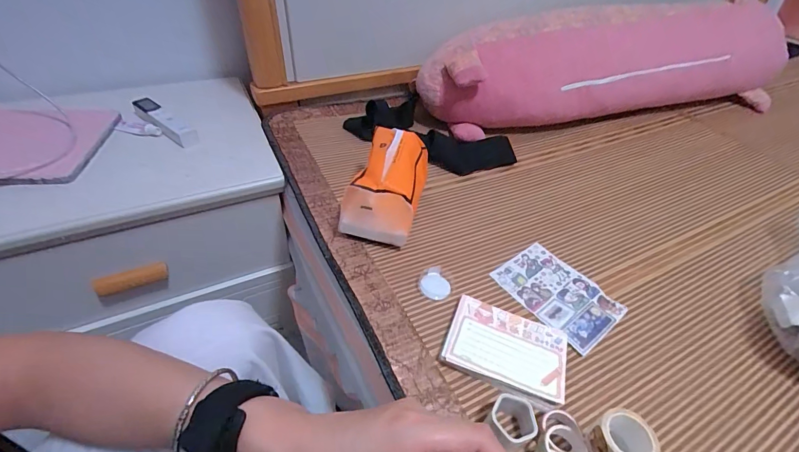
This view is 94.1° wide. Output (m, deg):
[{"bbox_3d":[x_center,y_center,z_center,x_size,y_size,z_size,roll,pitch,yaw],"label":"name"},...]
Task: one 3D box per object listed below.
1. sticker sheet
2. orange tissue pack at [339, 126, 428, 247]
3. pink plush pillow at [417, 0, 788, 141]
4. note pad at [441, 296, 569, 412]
[{"bbox_3d":[0.194,0.081,0.459,0.101,0.006,0.133,-25,50,-30],"label":"sticker sheet"},{"bbox_3d":[-0.013,-0.056,0.495,0.094,0.100,0.138,12,44,7],"label":"orange tissue pack"},{"bbox_3d":[0.452,-0.324,0.764,0.850,0.179,0.160,-11,46,-16],"label":"pink plush pillow"},{"bbox_3d":[0.109,0.128,0.389,0.120,0.021,0.086,19,45,14],"label":"note pad"}]

